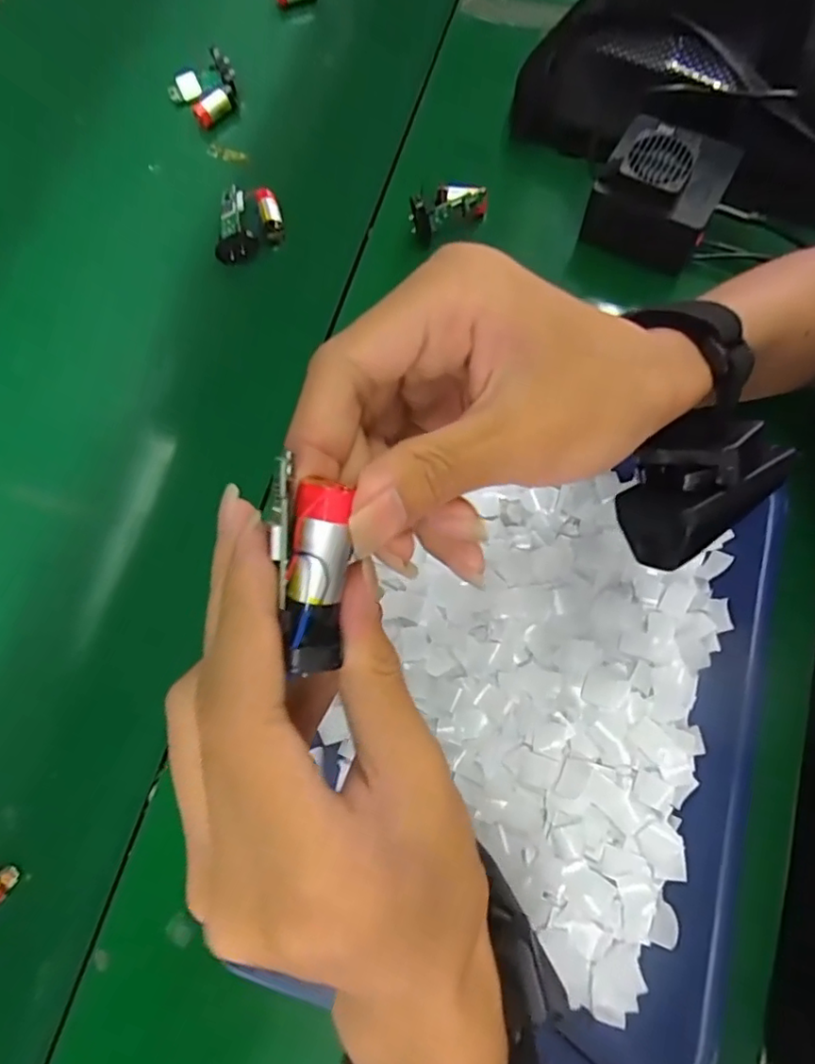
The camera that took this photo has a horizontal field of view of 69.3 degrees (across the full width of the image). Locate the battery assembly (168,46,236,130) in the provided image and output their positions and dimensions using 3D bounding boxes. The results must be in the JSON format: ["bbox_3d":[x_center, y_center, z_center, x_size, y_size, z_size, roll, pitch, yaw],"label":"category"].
[{"bbox_3d":[-0.161,-0.357,0.472,0.051,0.012,0.055,-34,77,-8],"label":"battery assembly"}]

